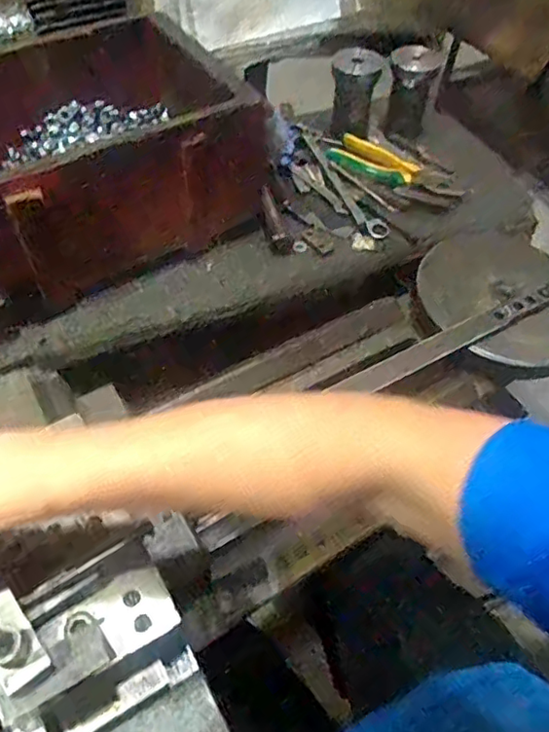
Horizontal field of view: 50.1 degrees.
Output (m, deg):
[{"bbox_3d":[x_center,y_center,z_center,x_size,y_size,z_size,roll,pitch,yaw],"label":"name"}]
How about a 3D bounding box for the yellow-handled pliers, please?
[{"bbox_3d":[0.150,-0.273,0.794,0.161,0.021,0.068,33,59,19],"label":"yellow-handled pliers"}]

